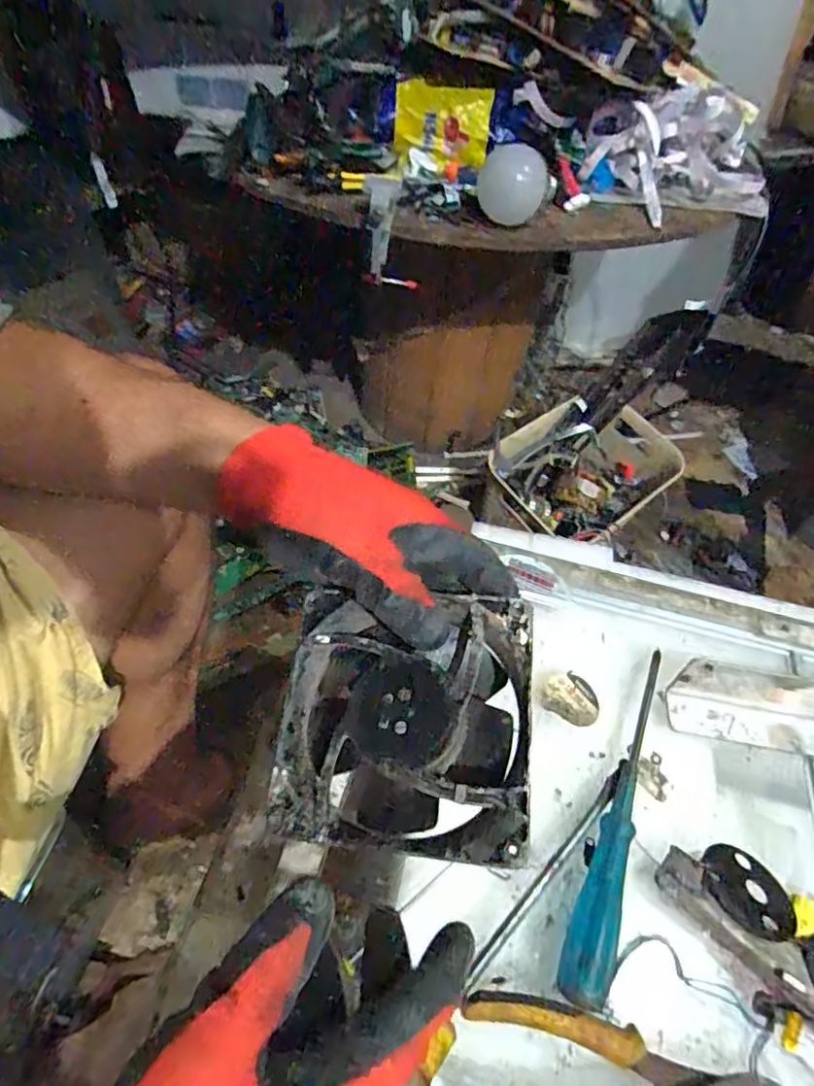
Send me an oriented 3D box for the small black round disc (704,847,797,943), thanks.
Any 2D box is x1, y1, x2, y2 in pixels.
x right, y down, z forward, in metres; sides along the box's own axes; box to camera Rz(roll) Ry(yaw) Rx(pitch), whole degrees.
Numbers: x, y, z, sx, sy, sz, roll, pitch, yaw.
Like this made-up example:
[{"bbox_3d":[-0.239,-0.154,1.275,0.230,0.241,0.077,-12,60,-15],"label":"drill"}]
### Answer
[{"bbox_3d":[0.213,0.214,0.357,0.057,0.004,0.053,15,32,-10],"label":"small black round disc"}]

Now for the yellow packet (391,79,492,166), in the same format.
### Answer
[{"bbox_3d":[0.036,-0.439,0.602,0.099,0.063,0.018,11,31,1],"label":"yellow packet"}]

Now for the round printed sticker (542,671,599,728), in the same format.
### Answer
[{"bbox_3d":[0.127,0.120,0.443,0.042,0.004,0.038,25,52,17],"label":"round printed sticker"}]

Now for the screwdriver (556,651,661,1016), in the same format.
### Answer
[{"bbox_3d":[0.149,0.175,0.389,0.025,0.018,0.240,24,52,15],"label":"screwdriver"}]

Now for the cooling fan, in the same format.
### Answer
[{"bbox_3d":[0.001,0.087,0.284,0.117,0.031,0.116,3,65,13],"label":"cooling fan"}]

